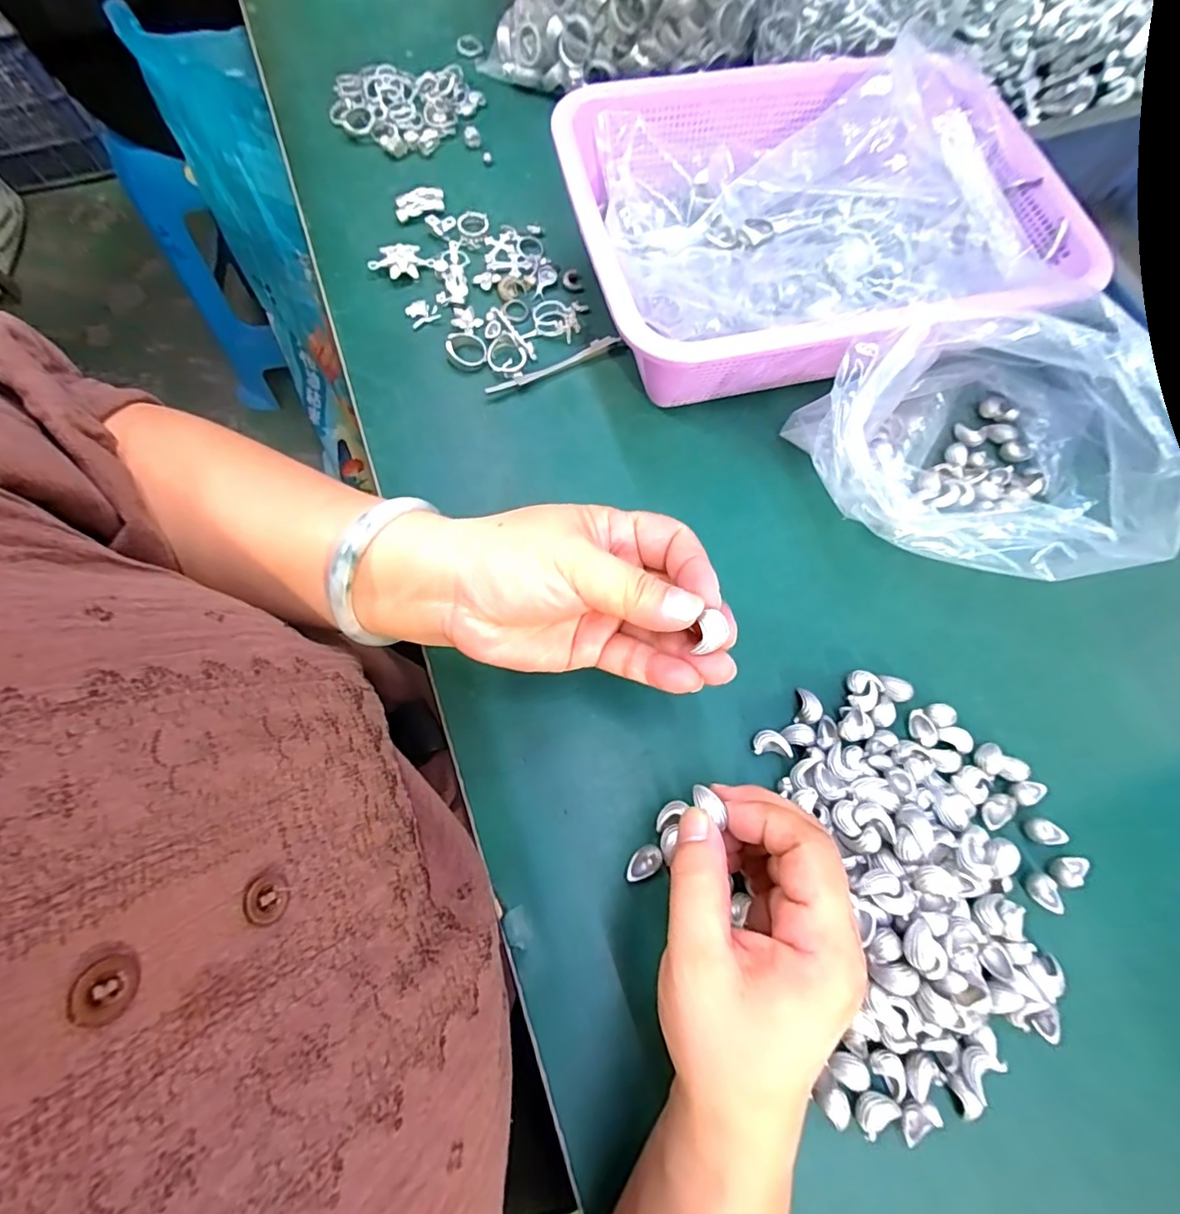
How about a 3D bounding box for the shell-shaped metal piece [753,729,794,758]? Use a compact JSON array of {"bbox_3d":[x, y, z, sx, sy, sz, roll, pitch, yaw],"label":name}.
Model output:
[{"bbox_3d":[0.098,0.073,0.292,0.019,0.010,0.013,5,72,0],"label":"shell-shaped metal piece"}]

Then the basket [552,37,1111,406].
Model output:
[{"bbox_3d":[0.139,-0.246,0.360,0.299,0.081,0.226,-16,73,-6],"label":"basket"}]

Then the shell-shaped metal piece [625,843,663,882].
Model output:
[{"bbox_3d":[0.027,0.128,0.270,0.021,0.006,0.013,-34,76,-11],"label":"shell-shaped metal piece"}]

